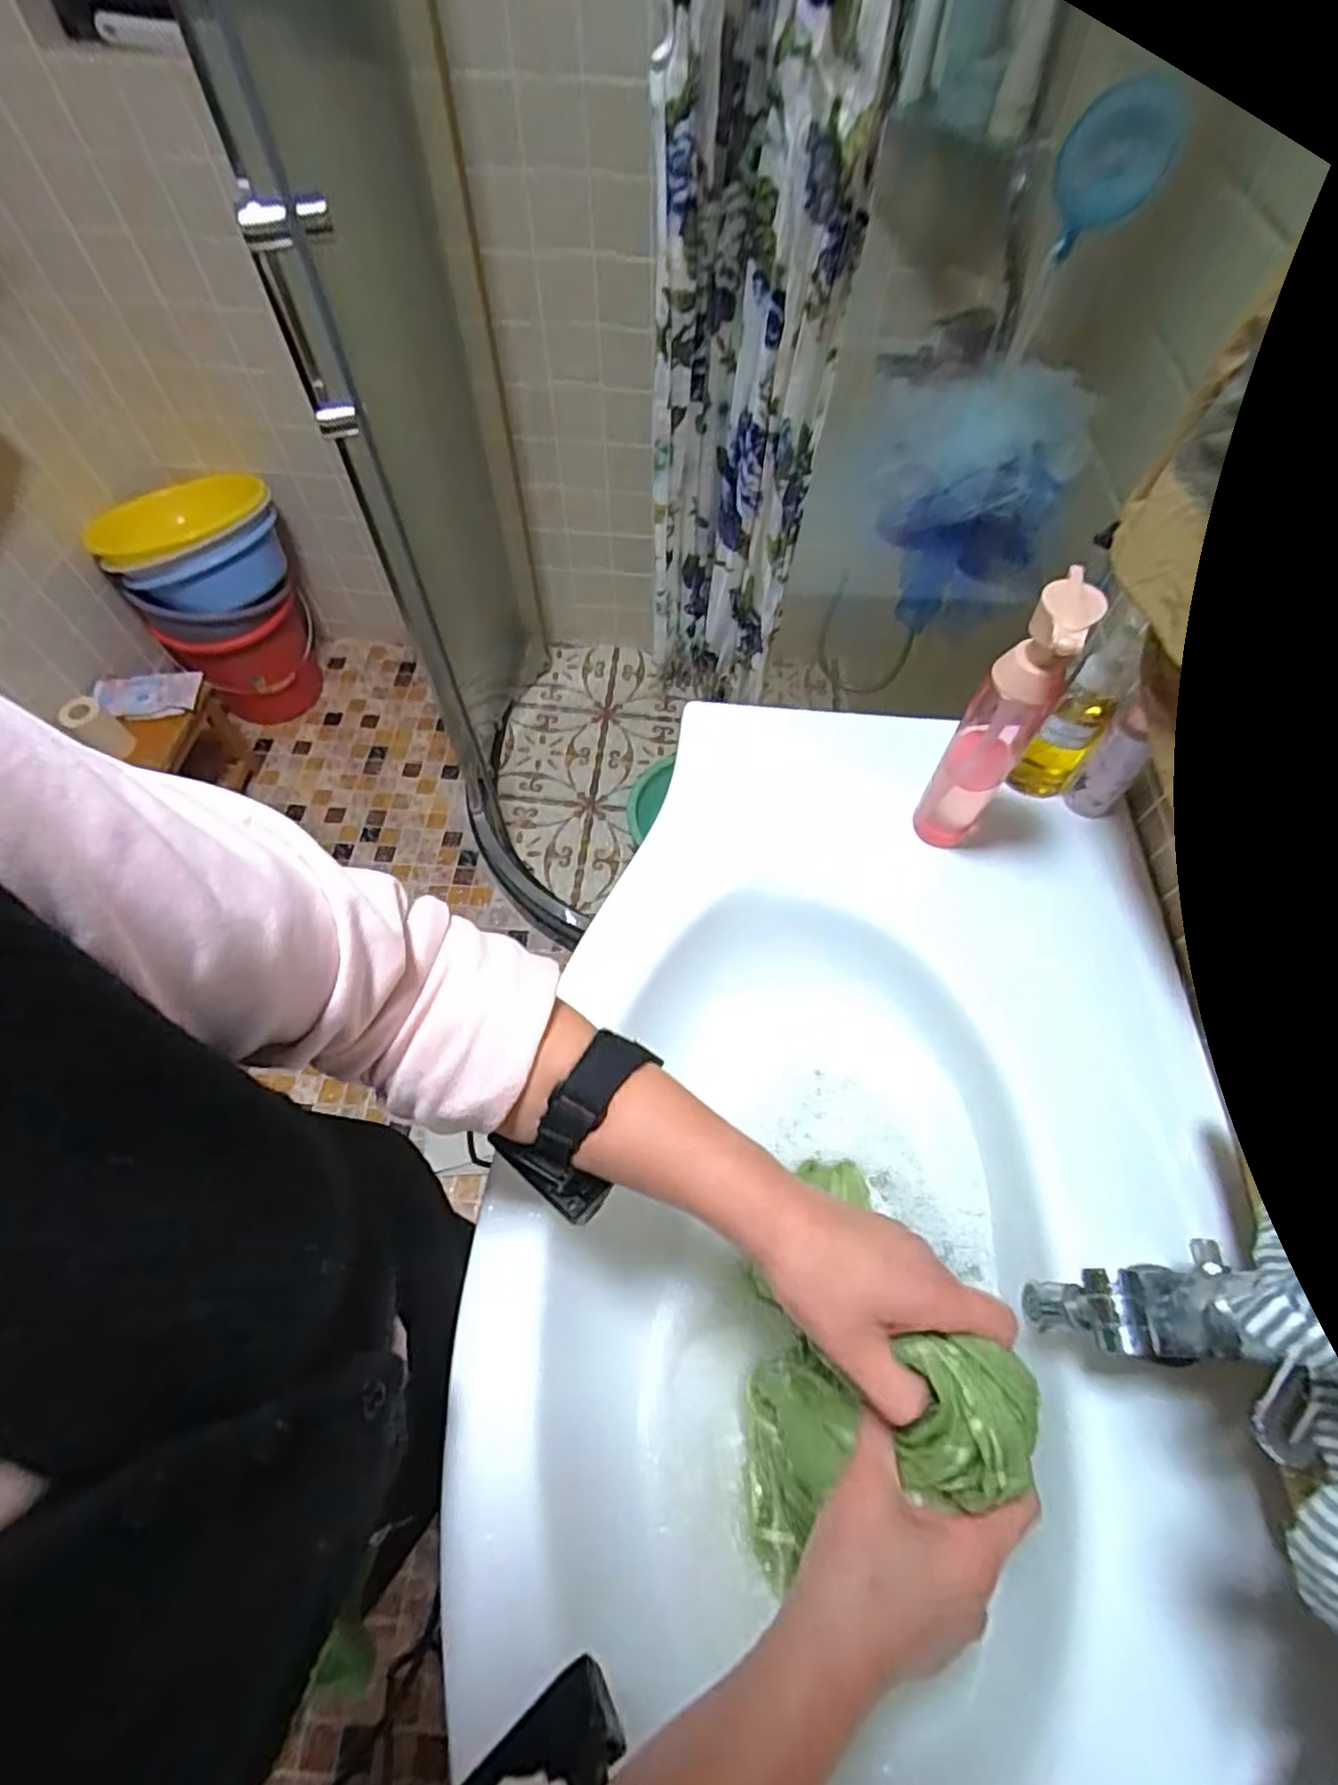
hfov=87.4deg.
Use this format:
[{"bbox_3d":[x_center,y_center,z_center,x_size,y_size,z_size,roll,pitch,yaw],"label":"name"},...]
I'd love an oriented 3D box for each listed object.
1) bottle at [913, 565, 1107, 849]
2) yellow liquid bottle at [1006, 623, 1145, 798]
[{"bbox_3d":[0.240,-0.115,0.521,0.050,0.230,0.059,33,65,16],"label":"bottle"},{"bbox_3d":[0.346,-0.144,0.592,0.049,0.162,0.038,37,66,18],"label":"yellow liquid bottle"}]

